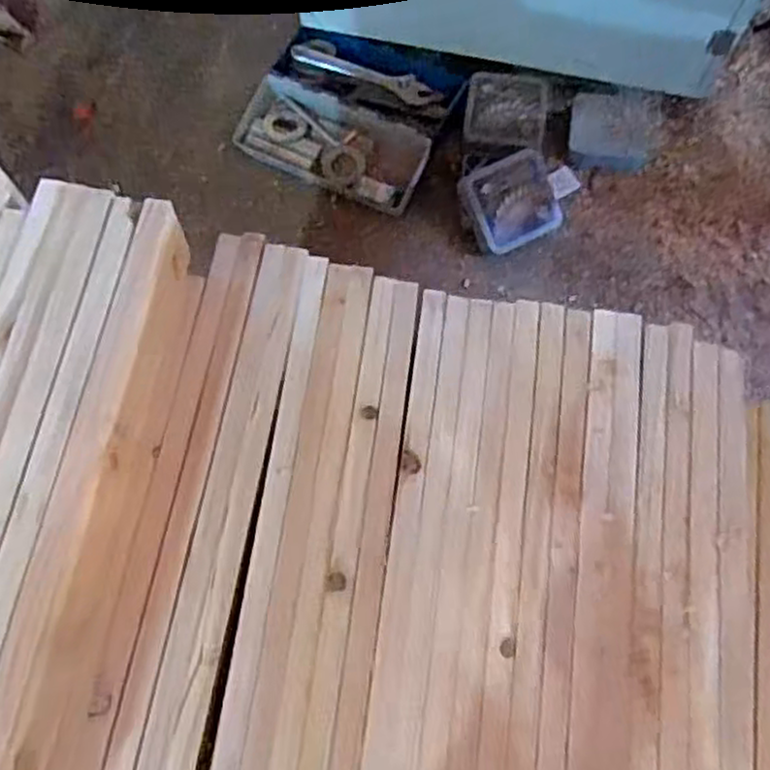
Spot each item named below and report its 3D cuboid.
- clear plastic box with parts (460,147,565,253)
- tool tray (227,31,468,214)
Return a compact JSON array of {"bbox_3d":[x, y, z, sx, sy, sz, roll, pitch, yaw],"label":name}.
[{"bbox_3d":[0.234,-0.339,1.347,0.167,0.059,0.161,-22,98,-10],"label":"clear plastic box with parts"},{"bbox_3d":[-0.071,-0.544,1.433,0.377,0.059,0.342,25,73,11],"label":"tool tray"}]

